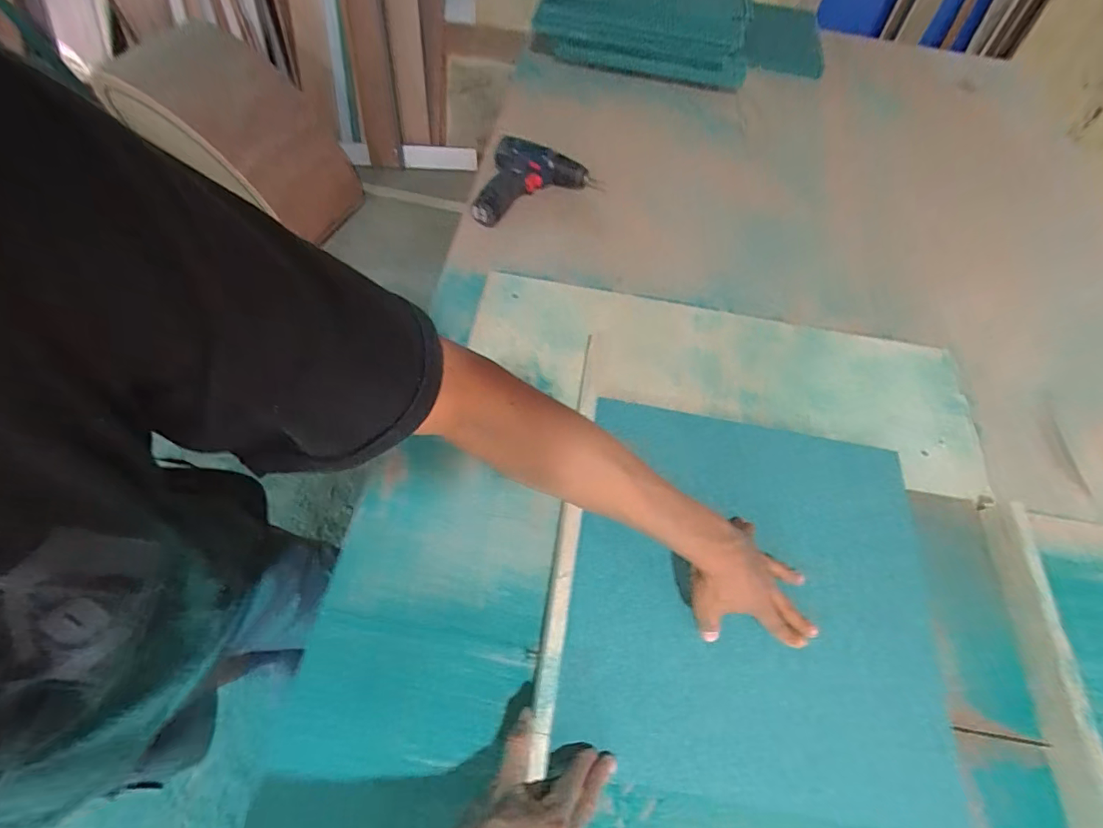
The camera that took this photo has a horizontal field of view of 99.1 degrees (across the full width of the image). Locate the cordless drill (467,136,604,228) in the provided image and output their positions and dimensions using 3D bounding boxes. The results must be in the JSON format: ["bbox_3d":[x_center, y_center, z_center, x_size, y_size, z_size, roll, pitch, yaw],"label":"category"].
[{"bbox_3d":[-0.020,-0.373,0.805,0.195,0.074,0.172,15,61,5],"label":"cordless drill"}]

